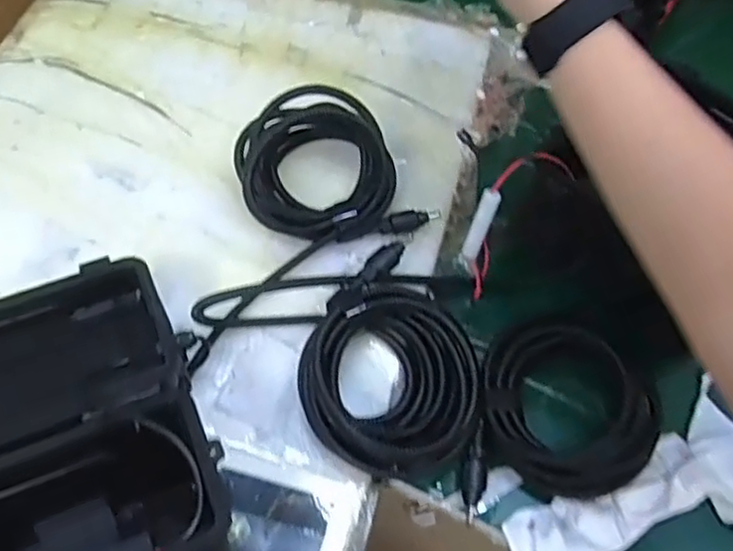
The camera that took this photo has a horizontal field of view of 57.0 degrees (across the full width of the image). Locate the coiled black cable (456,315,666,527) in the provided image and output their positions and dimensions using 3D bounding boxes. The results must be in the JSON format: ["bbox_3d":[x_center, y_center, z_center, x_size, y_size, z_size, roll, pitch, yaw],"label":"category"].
[{"bbox_3d":[0.135,0.094,0.446,0.117,0.036,0.129,13,60,4],"label":"coiled black cable"}]

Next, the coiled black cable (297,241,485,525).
[{"bbox_3d":[0.023,0.058,0.452,0.127,0.041,0.142,11,60,3],"label":"coiled black cable"}]

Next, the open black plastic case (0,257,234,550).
[{"bbox_3d":[-0.185,0.101,0.386,0.179,0.094,0.208,-22,64,-15],"label":"open black plastic case"}]

